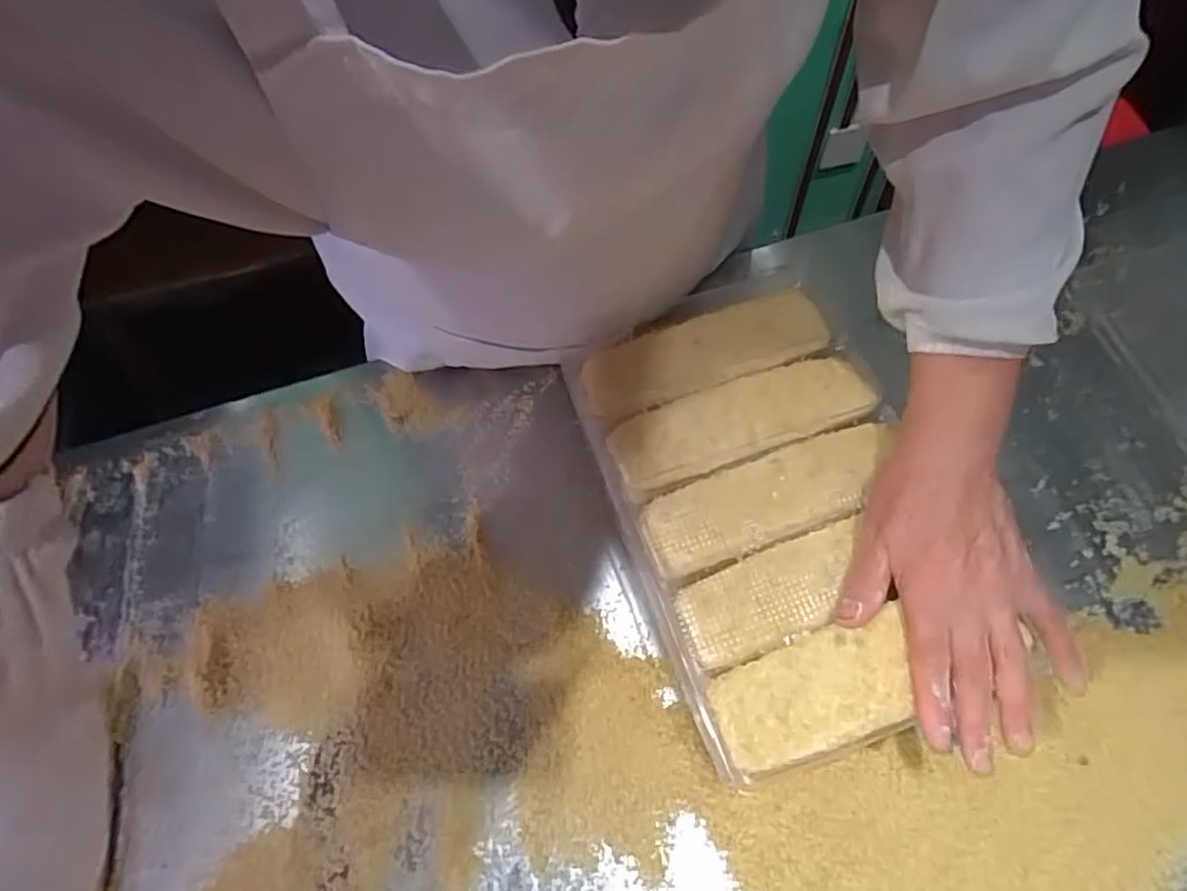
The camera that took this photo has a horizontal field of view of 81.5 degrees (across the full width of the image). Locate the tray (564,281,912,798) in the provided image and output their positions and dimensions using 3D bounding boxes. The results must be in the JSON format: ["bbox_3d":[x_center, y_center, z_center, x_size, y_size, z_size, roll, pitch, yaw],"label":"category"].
[{"bbox_3d":[0.114,0.031,0.457,0.205,0.029,0.308,-19,64,-6],"label":"tray"}]

